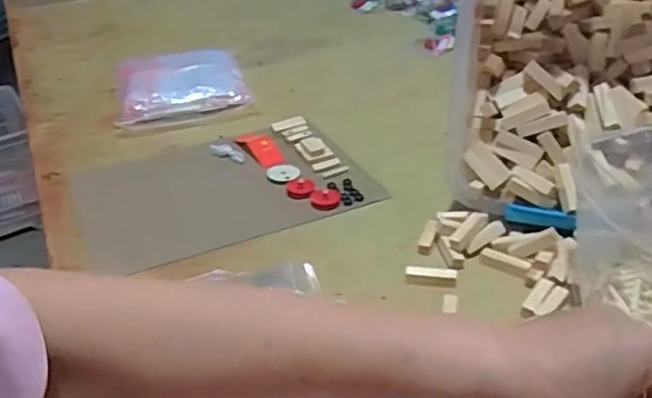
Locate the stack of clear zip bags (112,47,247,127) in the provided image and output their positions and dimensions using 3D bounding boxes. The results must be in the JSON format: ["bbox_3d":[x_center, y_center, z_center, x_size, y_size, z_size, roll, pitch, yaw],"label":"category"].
[{"bbox_3d":[-0.204,-0.157,0.890,0.174,0.048,0.168,-10,33,-10],"label":"stack of clear zip bags"}]

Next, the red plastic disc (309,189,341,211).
[{"bbox_3d":[-0.001,0.000,0.637,0.030,0.008,0.029,-3,32,2],"label":"red plastic disc"}]

